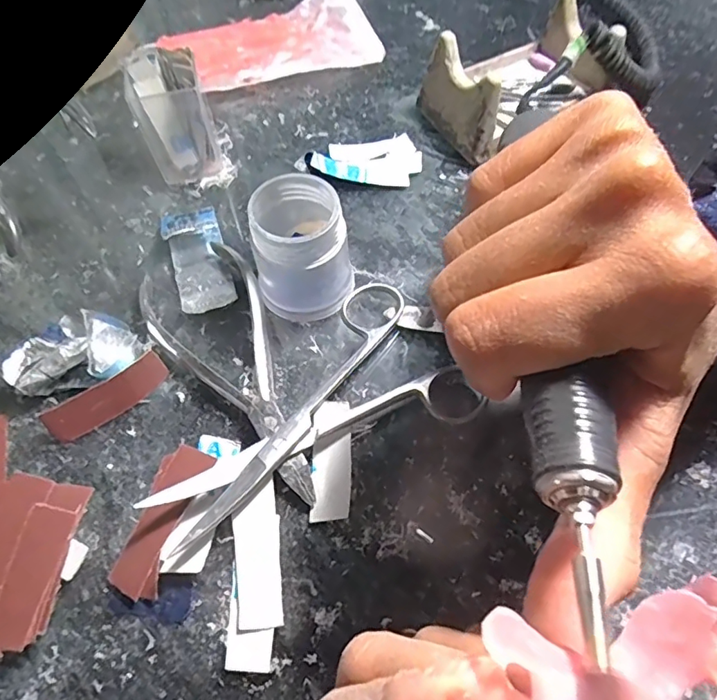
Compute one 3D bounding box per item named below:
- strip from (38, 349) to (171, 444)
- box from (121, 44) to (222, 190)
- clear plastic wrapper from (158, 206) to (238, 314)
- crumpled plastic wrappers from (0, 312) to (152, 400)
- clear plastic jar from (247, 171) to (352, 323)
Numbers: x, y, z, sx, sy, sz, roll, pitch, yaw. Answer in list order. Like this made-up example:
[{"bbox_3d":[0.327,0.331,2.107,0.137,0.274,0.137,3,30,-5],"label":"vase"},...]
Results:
[{"bbox_3d":[-0.102,0.019,0.212,0.049,0.016,0.006,-32,31,-13],"label":"strip"},{"bbox_3d":[-0.093,-0.117,0.264,0.037,0.056,0.034,-19,63,-11],"label":"box"},{"bbox_3d":[-0.076,-0.044,0.248,0.027,0.013,0.055,-18,63,-10],"label":"clear plastic wrapper"},{"bbox_3d":[-0.119,0.002,0.218,0.051,0.022,0.035,-1,61,-1],"label":"crumpled plastic wrappers"},{"bbox_3d":[-0.024,-0.044,0.226,0.040,0.052,0.042,0,61,0],"label":"clear plastic jar"}]

